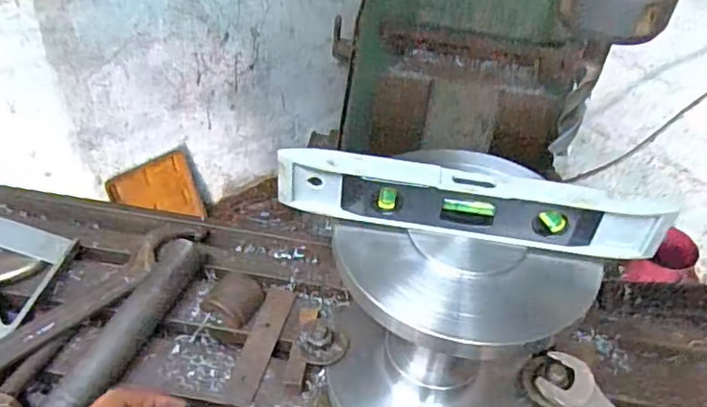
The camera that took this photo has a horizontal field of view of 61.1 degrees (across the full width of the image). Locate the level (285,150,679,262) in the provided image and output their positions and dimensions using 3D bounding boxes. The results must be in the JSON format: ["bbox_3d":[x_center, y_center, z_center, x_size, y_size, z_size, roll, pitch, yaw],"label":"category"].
[{"bbox_3d":[0.068,0.000,0.356,0.222,0.042,0.023,10,44,5],"label":"level"}]

